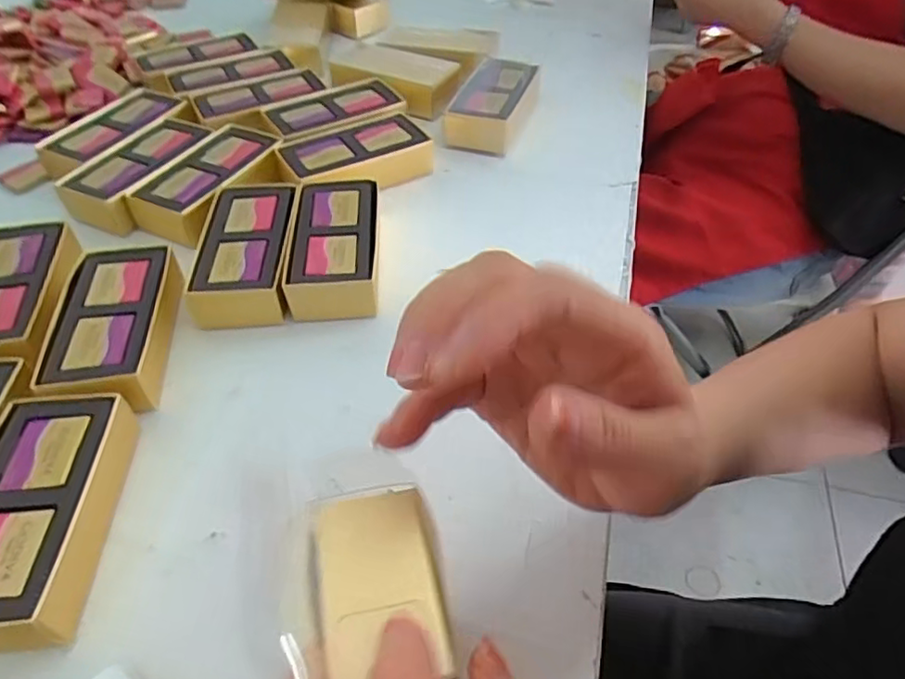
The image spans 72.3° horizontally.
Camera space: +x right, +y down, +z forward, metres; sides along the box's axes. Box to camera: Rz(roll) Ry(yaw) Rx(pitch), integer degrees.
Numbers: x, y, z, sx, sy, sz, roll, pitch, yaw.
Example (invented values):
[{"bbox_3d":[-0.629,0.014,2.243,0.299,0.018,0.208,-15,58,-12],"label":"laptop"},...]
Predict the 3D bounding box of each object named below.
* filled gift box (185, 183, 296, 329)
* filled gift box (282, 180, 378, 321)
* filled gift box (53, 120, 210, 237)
[{"bbox_3d":[-0.140,-0.062,0.425,0.055,0.031,0.116,-3,47,-3],"label":"filled gift box"},{"bbox_3d":[-0.081,-0.064,0.434,0.058,0.033,0.116,-4,47,-3],"label":"filled gift box"},{"bbox_3d":[-0.245,-0.134,0.494,0.052,0.031,0.117,18,50,16],"label":"filled gift box"}]

